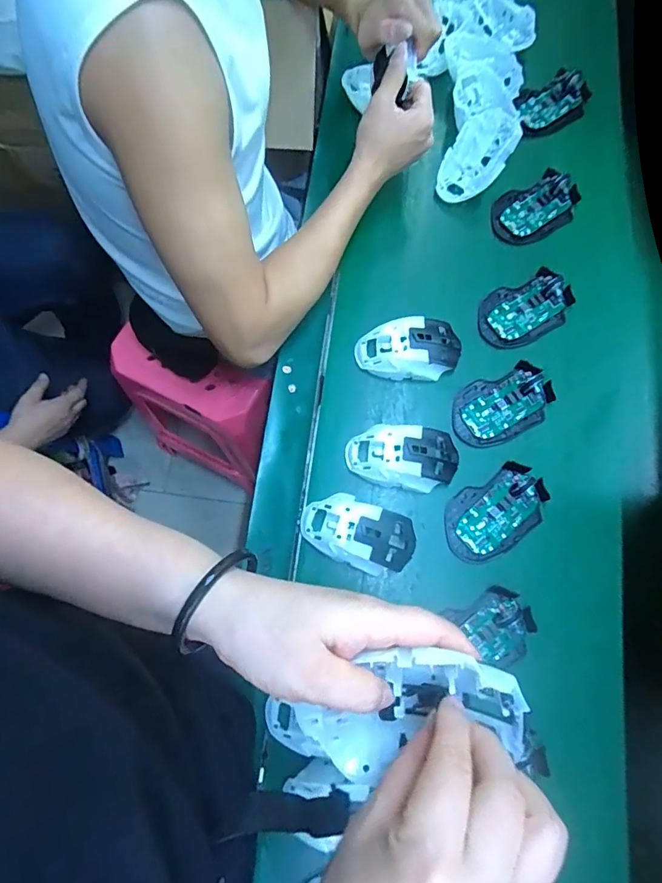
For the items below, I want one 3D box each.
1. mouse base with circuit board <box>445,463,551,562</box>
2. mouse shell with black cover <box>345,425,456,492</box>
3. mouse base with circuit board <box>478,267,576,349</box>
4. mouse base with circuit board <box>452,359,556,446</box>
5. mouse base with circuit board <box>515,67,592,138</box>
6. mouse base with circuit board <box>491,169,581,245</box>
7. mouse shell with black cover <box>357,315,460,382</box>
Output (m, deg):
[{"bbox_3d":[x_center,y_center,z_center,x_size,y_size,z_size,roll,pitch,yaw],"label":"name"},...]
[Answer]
[{"bbox_3d":[0.174,0.073,0.504,0.113,0.023,0.073,-29,77,-8],"label":"mouse base with circuit board"},{"bbox_3d":[0.076,0.016,0.514,0.117,0.034,0.066,7,75,1],"label":"mouse shell with black cover"},{"bbox_3d":[0.228,-0.155,0.568,0.112,0.018,0.072,-21,76,-6],"label":"mouse base with circuit board"},{"bbox_3d":[0.189,-0.040,0.537,0.112,0.019,0.071,-23,76,-6],"label":"mouse base with circuit board"},{"bbox_3d":[0.295,-0.451,0.647,0.111,0.018,0.068,-26,77,-7],"label":"mouse base with circuit board"},{"bbox_3d":[0.254,-0.290,0.602,0.112,0.020,0.073,-27,77,-7],"label":"mouse base with circuit board"},{"bbox_3d":[0.087,-0.103,0.547,0.113,0.038,0.062,-6,75,-2],"label":"mouse shell with black cover"}]

